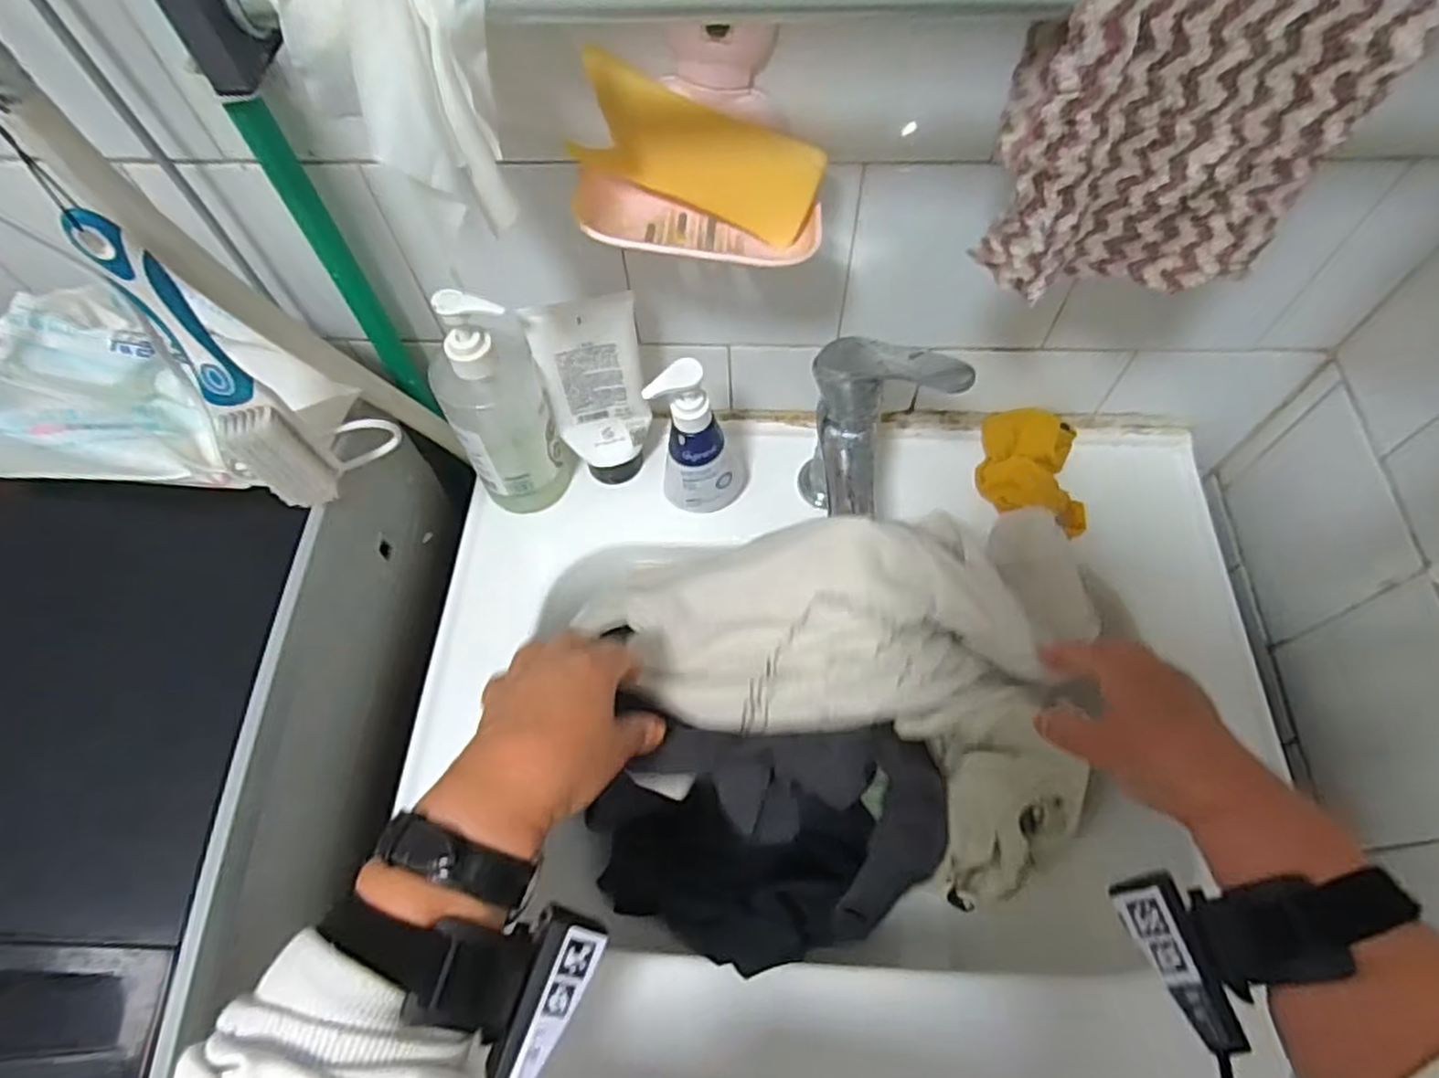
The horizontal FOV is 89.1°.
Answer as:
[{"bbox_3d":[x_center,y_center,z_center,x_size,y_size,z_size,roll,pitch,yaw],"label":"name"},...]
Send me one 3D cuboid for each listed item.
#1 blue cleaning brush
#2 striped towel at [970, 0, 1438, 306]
[{"bbox_3d":[-0.249,-0.075,0.366,0.029,0.178,0.030,-27,64,-13],"label":"blue cleaning brush"},{"bbox_3d":[0.189,-0.170,0.307,0.126,0.135,0.039,5,62,4],"label":"striped towel"}]

